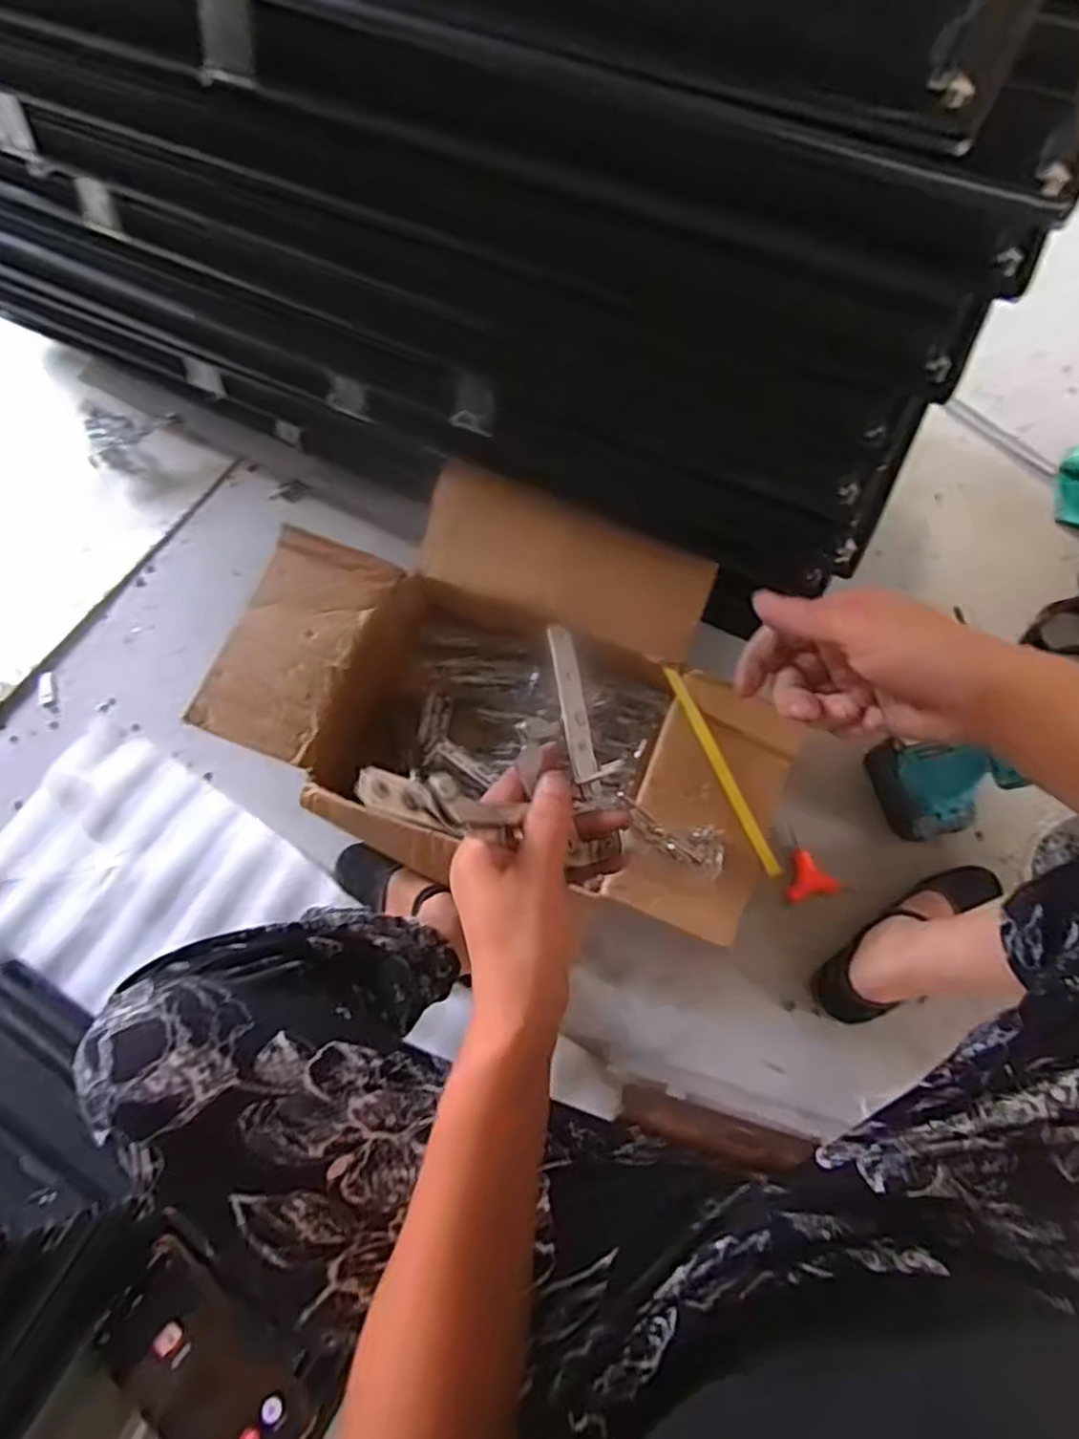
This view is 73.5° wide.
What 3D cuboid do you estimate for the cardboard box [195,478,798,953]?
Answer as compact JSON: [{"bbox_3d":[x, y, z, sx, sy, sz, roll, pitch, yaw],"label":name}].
[{"bbox_3d":[-0.037,-0.044,0.837,0.615,0.190,0.399,15,73,8],"label":"cardboard box"}]

